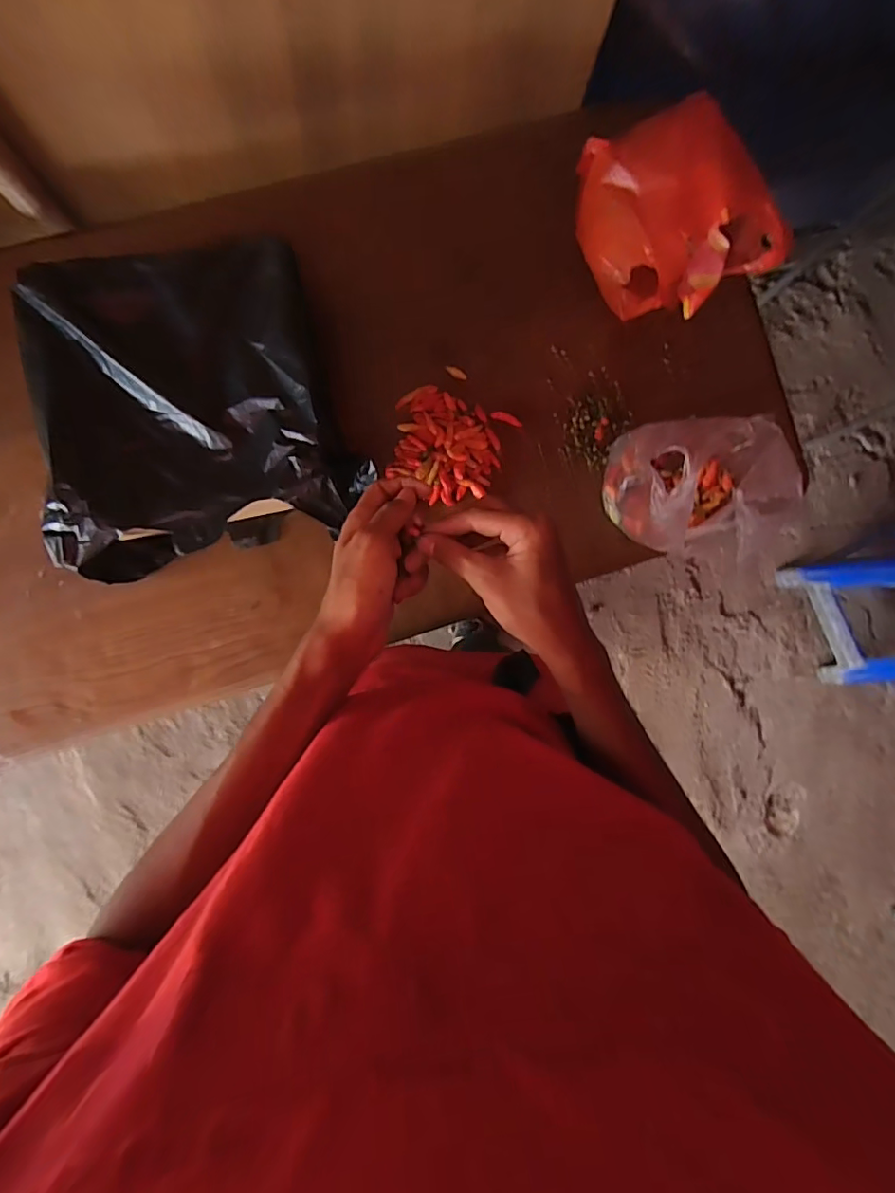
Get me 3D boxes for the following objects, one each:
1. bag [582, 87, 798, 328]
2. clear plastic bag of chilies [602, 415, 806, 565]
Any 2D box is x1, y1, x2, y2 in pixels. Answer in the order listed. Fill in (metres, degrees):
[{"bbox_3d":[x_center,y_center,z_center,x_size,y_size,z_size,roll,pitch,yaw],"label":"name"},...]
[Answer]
[{"bbox_3d":[0.268,-0.459,0.660,0.199,0.133,0.228,-29,90,-6],"label":"bag"},{"bbox_3d":[0.290,-0.121,0.620,0.163,0.179,0.136,10,86,-5],"label":"clear plastic bag of chilies"}]

